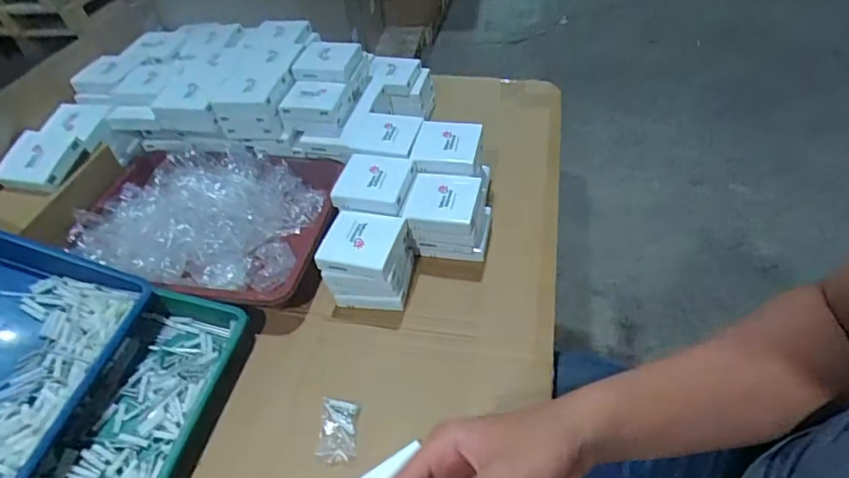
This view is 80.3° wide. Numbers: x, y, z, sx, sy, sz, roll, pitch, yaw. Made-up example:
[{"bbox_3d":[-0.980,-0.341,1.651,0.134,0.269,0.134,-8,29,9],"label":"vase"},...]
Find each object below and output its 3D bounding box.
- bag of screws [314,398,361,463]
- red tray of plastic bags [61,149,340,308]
[{"bbox_3d":[-0.088,0.193,0.510,0.039,0.010,0.063,-1,46,6],"label":"bag of screws"},{"bbox_3d":[-0.288,-0.022,0.697,0.359,0.077,0.243,4,46,10],"label":"red tray of plastic bags"}]

